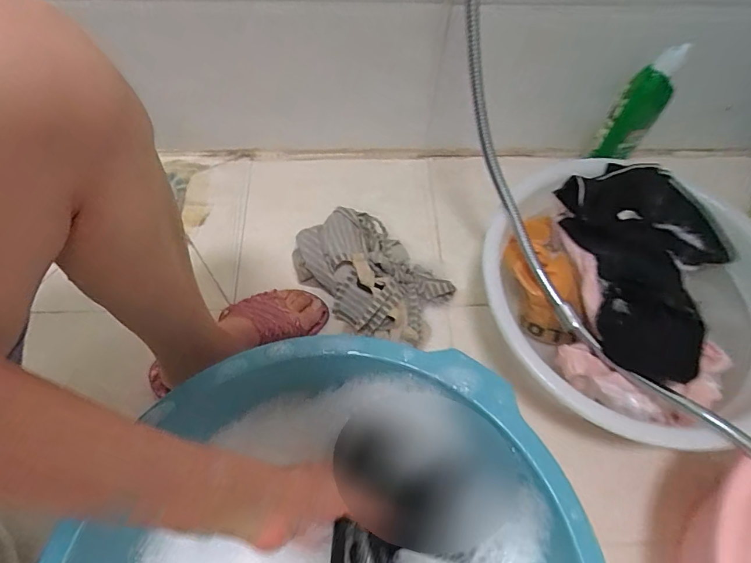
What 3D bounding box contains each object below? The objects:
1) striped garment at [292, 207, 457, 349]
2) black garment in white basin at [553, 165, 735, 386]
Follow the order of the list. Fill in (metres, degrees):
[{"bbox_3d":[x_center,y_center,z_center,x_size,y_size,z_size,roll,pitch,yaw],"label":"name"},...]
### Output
[{"bbox_3d":[-0.011,-0.016,0.618,0.216,0.069,0.143,32,62,17],"label":"striped garment"},{"bbox_3d":[0.342,-0.024,0.522,0.199,0.077,0.264,-6,59,-6],"label":"black garment in white basin"}]

